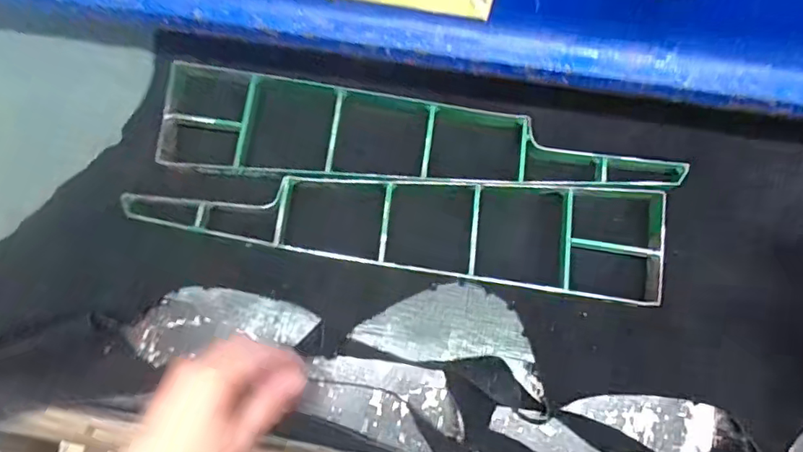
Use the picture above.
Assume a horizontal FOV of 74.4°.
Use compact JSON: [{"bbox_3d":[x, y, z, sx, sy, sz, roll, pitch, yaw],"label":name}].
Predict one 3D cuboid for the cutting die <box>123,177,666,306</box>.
[{"bbox_3d":[-0.005,-0.006,0.486,0.483,0.033,0.098,7,78,2],"label":"cutting die"}]

